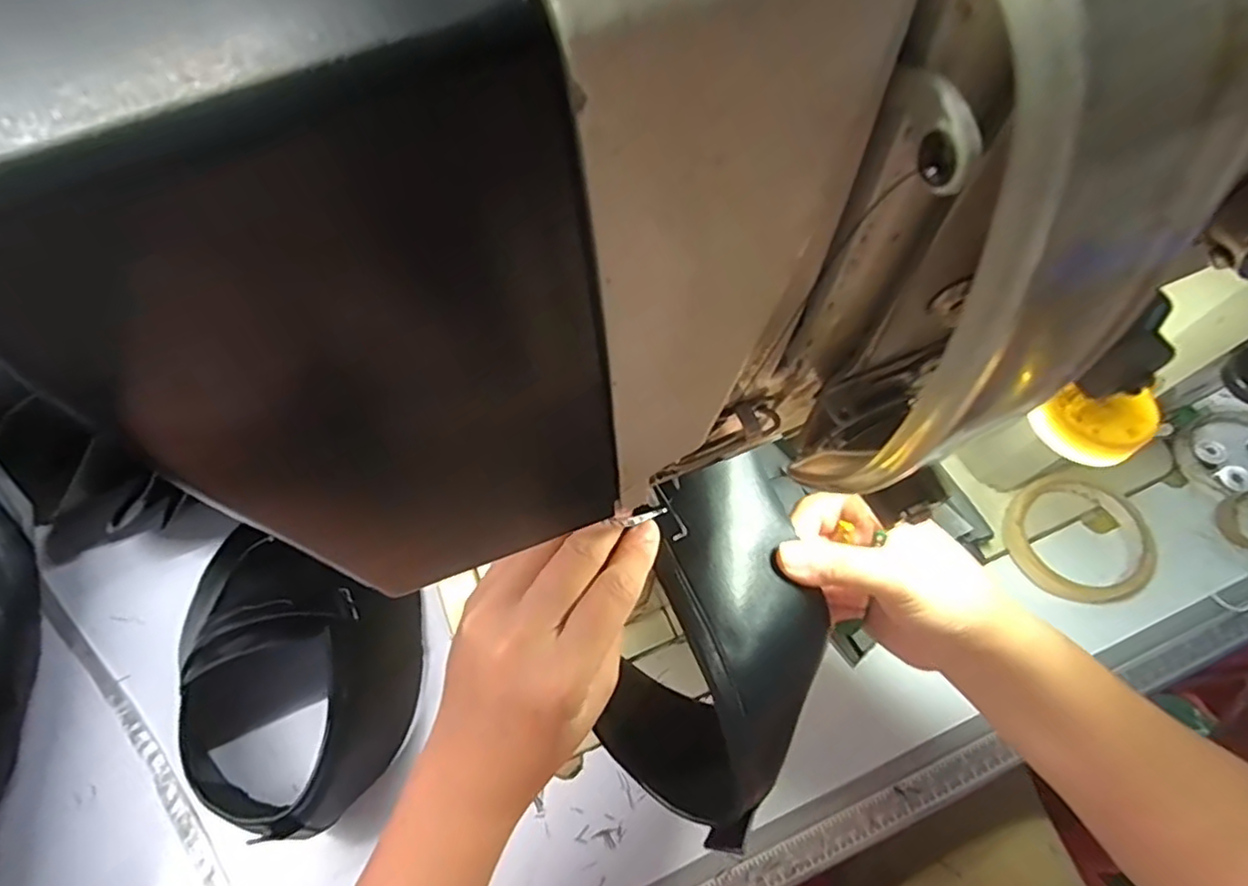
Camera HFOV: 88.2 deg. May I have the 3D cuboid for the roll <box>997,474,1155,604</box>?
[{"bbox_3d":[0.316,0.065,0.448,0.087,0.023,0.090,-2,59,4],"label":"roll"}]

